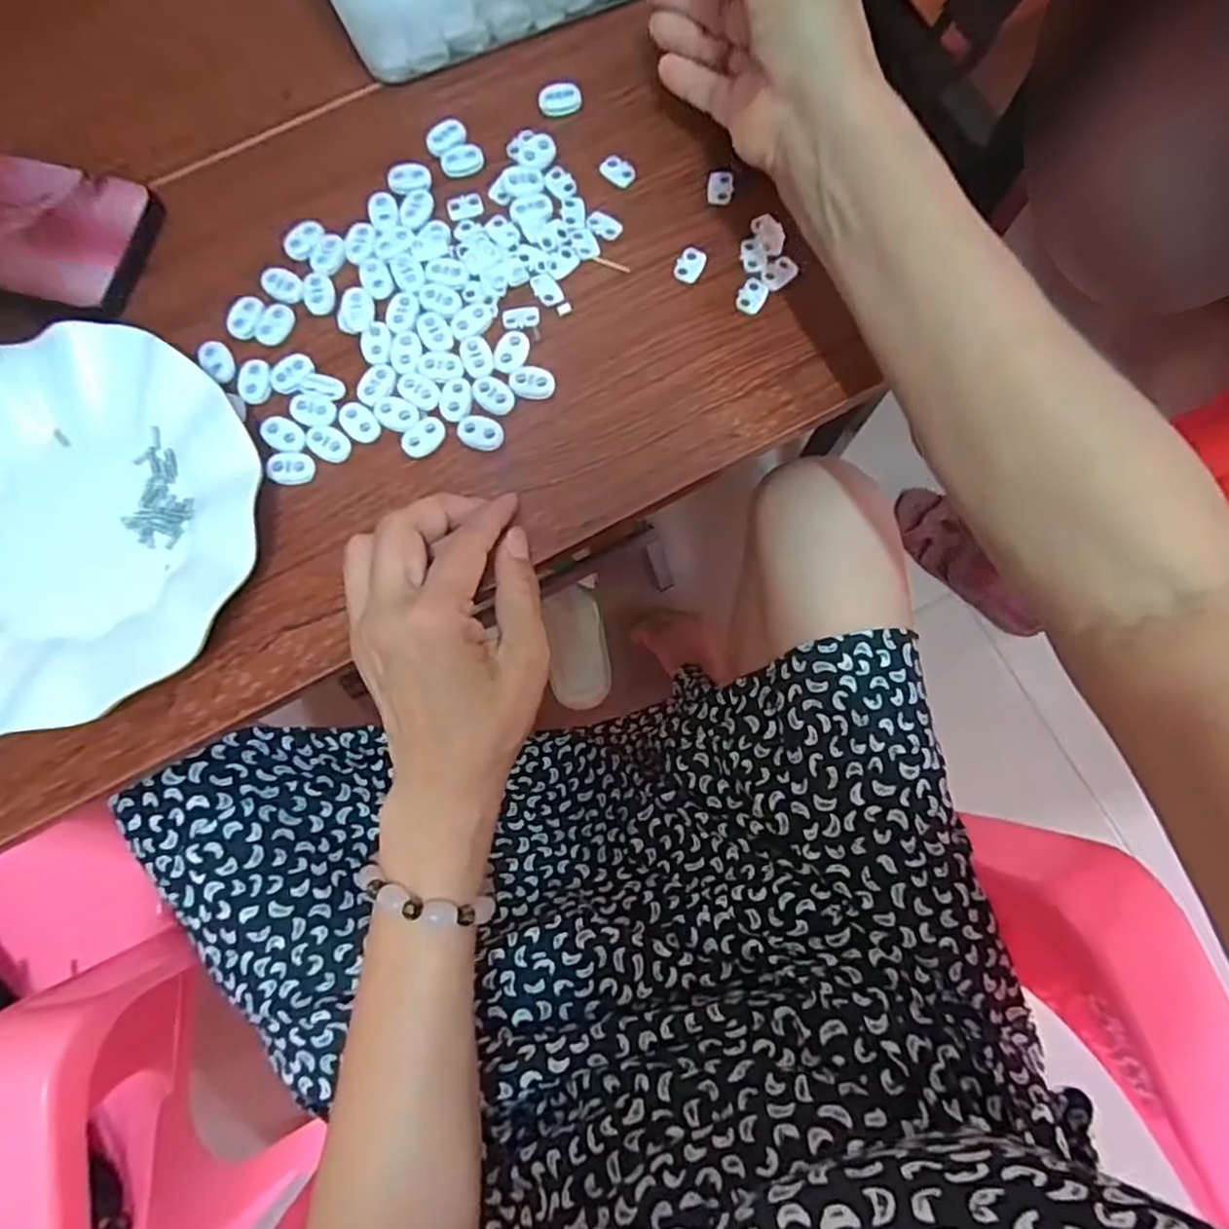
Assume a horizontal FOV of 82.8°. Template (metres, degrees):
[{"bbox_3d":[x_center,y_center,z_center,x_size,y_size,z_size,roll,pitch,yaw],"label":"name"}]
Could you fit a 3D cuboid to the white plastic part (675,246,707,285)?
[{"bbox_3d":[0.039,-0.182,0.361,0.014,0.004,0.019,28,81,5],"label":"white plastic part"}]

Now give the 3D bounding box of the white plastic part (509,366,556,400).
[{"bbox_3d":[-0.041,-0.116,0.349,0.022,0.005,0.016,2,80,0],"label":"white plastic part"}]

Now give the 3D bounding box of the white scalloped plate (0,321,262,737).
[{"bbox_3d":[-0.258,-0.040,0.323,0.181,0.022,0.176,0,80,0],"label":"white scalloped plate"}]

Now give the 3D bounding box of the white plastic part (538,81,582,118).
[{"bbox_3d":[-0.030,-0.281,0.381,0.023,0.007,0.016,-9,80,-2],"label":"white plastic part"}]

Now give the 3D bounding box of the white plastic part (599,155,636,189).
[{"bbox_3d":[0.002,-0.238,0.372,0.019,0.004,0.014,43,82,7],"label":"white plastic part"}]

